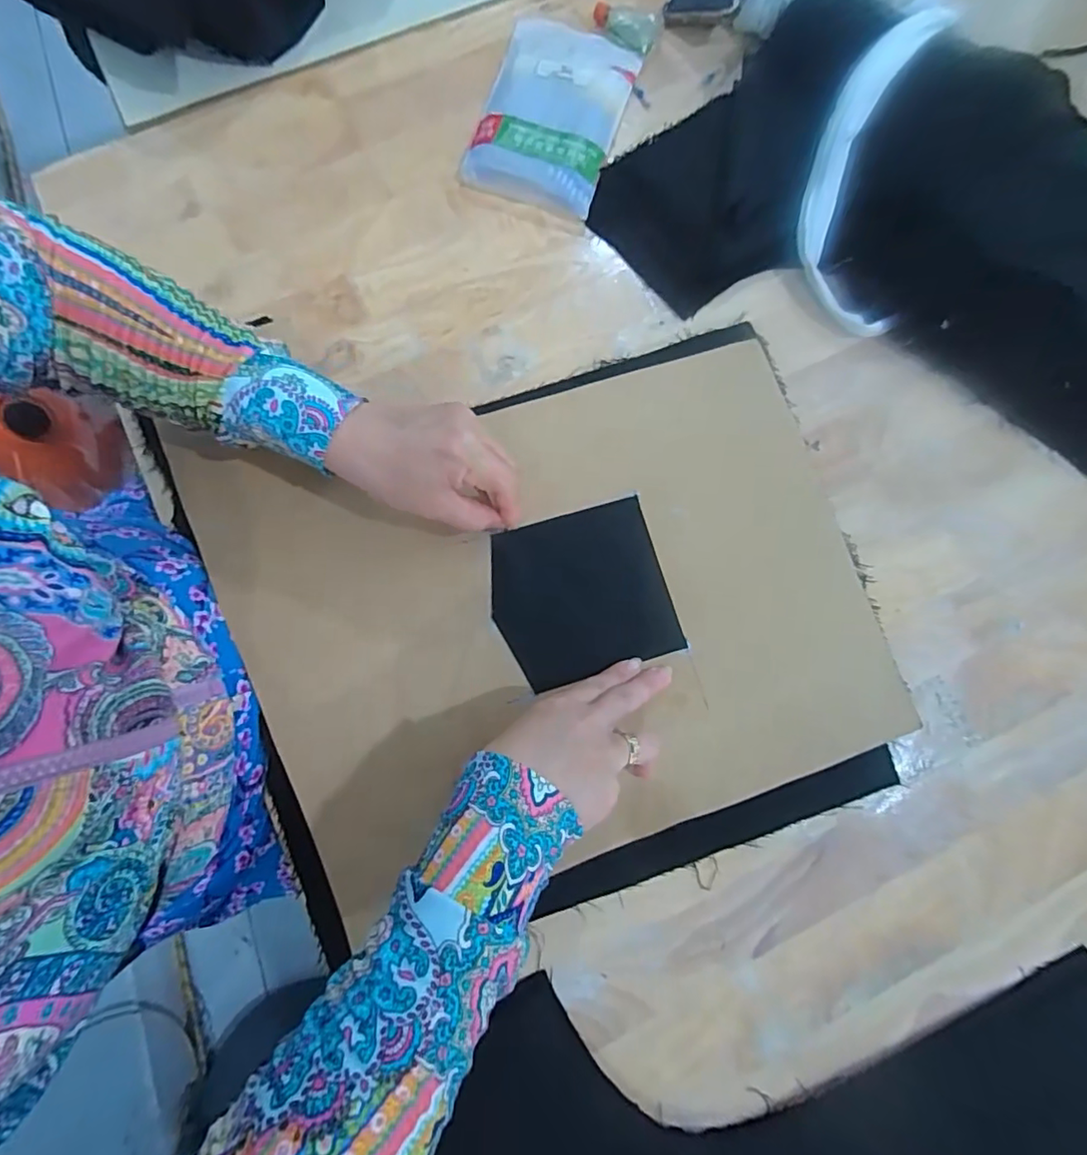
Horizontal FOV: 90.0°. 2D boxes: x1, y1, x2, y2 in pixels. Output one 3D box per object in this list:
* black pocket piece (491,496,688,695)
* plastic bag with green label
[{"bbox_3d":[0.027,0.011,0.385,0.120,0.006,0.113,-16,79,-5],"label":"black pocket piece"},{"bbox_3d":[0.008,-0.401,0.469,0.112,0.019,0.176,18,80,2],"label":"plastic bag with green label"}]

